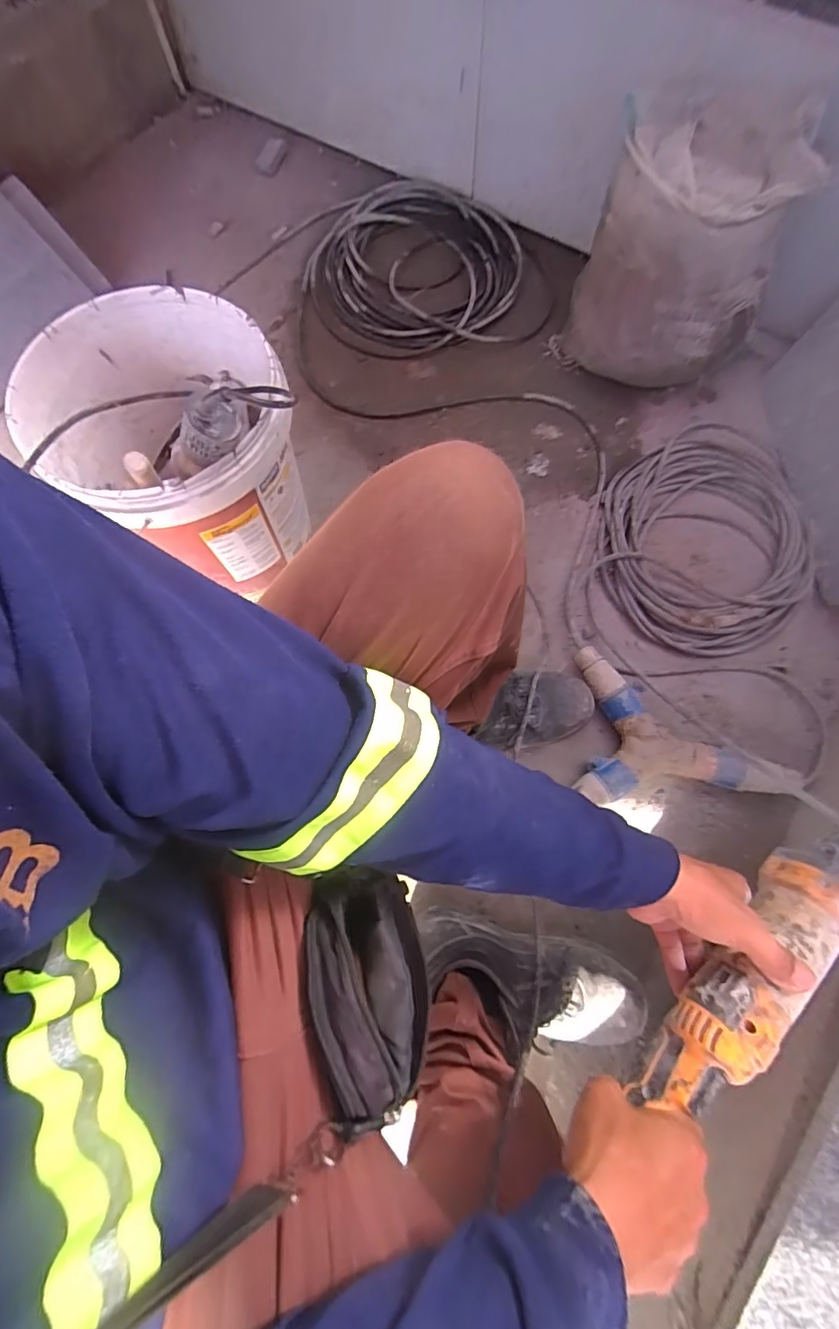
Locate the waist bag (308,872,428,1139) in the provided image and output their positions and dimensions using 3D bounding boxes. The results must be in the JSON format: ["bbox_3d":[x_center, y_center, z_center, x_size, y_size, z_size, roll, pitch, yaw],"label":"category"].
[{"bbox_3d":[-0.031,0.216,0.345,0.039,0.092,0.156,-18,73,36],"label":"waist bag"}]

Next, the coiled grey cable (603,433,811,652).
[{"bbox_3d":[0.474,-0.230,0.862,0.324,0.045,0.437,11,70,2],"label":"coiled grey cable"}]

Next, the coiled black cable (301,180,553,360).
[{"bbox_3d":[0.013,-0.818,1.052,0.467,0.067,0.440,0,70,-2],"label":"coiled black cable"}]

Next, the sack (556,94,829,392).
[{"bbox_3d":[0.423,-0.652,0.834,0.284,0.299,0.264,23,71,6],"label":"sack"}]

